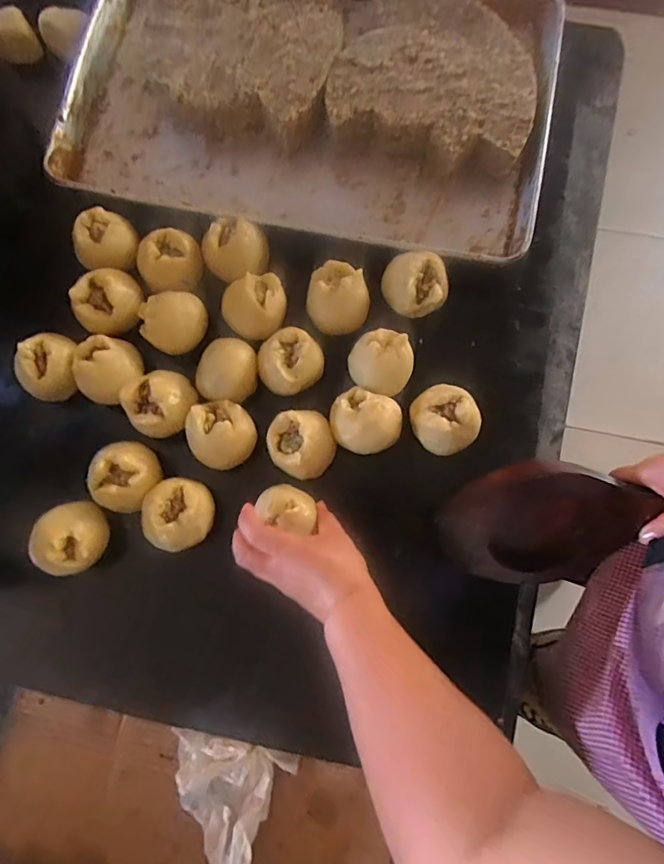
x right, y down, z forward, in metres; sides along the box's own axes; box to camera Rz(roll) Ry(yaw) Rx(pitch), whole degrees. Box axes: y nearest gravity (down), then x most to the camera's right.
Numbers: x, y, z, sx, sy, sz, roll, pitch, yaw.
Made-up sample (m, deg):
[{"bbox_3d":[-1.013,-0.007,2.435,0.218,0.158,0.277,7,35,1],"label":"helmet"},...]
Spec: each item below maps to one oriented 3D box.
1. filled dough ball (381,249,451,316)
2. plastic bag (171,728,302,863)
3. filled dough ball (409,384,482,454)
[{"bbox_3d":[0.101,-0.170,0.570,0.070,0.070,0.068,0,80,2],"label":"filled dough ball"},{"bbox_3d":[-0.113,0.381,0.480,0.130,0.057,0.130,14,80,4],"label":"plastic bag"},{"bbox_3d":[0.126,-0.014,0.541,0.072,0.057,0.071,0,80,2],"label":"filled dough ball"}]

